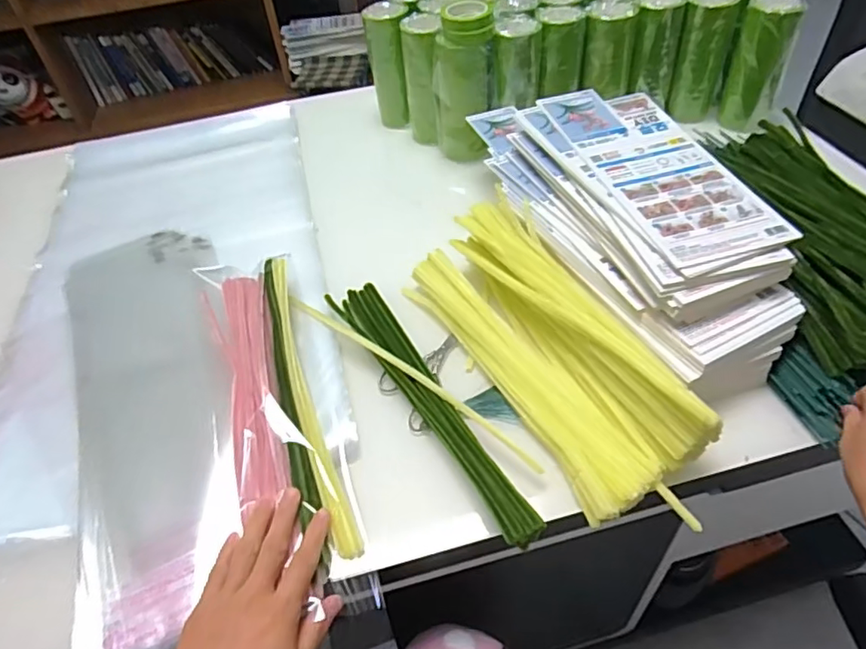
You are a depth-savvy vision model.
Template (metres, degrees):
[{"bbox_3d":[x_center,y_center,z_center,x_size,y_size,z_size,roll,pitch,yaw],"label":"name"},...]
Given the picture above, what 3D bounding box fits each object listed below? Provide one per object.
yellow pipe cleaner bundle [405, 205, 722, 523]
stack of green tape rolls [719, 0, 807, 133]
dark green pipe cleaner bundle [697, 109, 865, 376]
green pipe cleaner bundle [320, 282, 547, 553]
[{"bbox_3d":[0.098,0.018,0.498,0.118,0.073,0.315,-24,49,-16],"label":"yellow pipe cleaner bundle"},{"bbox_3d":[0.403,-0.321,0.728,0.060,0.146,0.057,16,51,20],"label":"stack of green tape rolls"},{"bbox_3d":[0.375,-0.086,0.551,0.168,0.064,0.300,-8,47,-1],"label":"dark green pipe cleaner bundle"},{"bbox_3d":[-0.010,0.058,0.498,0.041,0.028,0.303,-25,50,-16],"label":"green pipe cleaner bundle"}]

